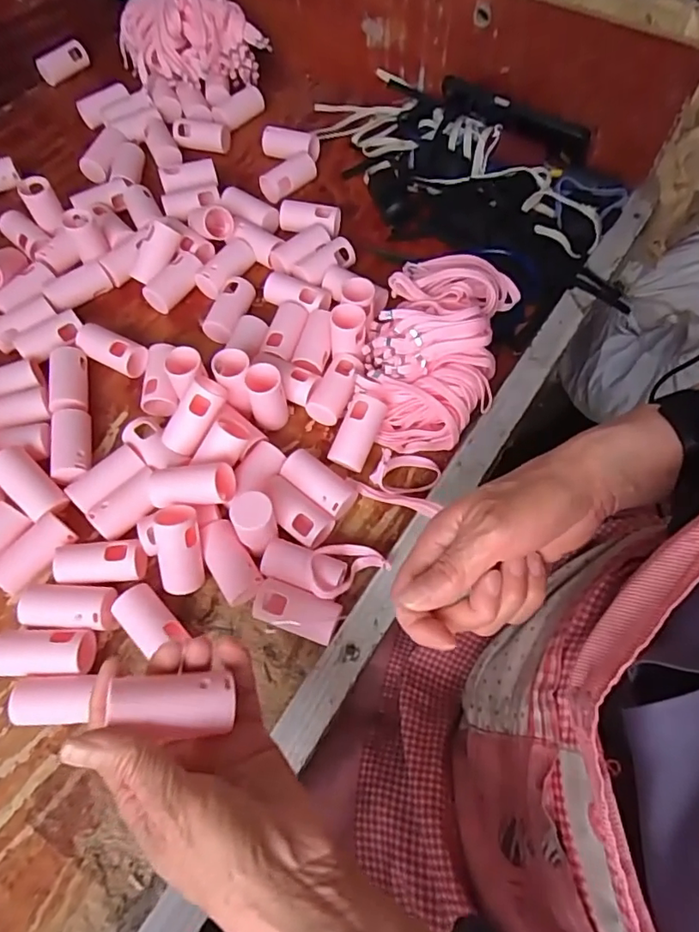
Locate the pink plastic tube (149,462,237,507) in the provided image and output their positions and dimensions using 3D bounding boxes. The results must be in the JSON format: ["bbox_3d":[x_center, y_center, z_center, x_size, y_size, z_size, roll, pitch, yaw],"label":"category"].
[{"bbox_3d":[-0.120,0.016,0.420,0.061,0.028,0.030,-1,62,1],"label":"pink plastic tube"}]

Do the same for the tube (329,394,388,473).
[{"bbox_3d":[0.009,-0.030,0.460,0.030,0.024,0.067,22,87,12],"label":"tube"}]

